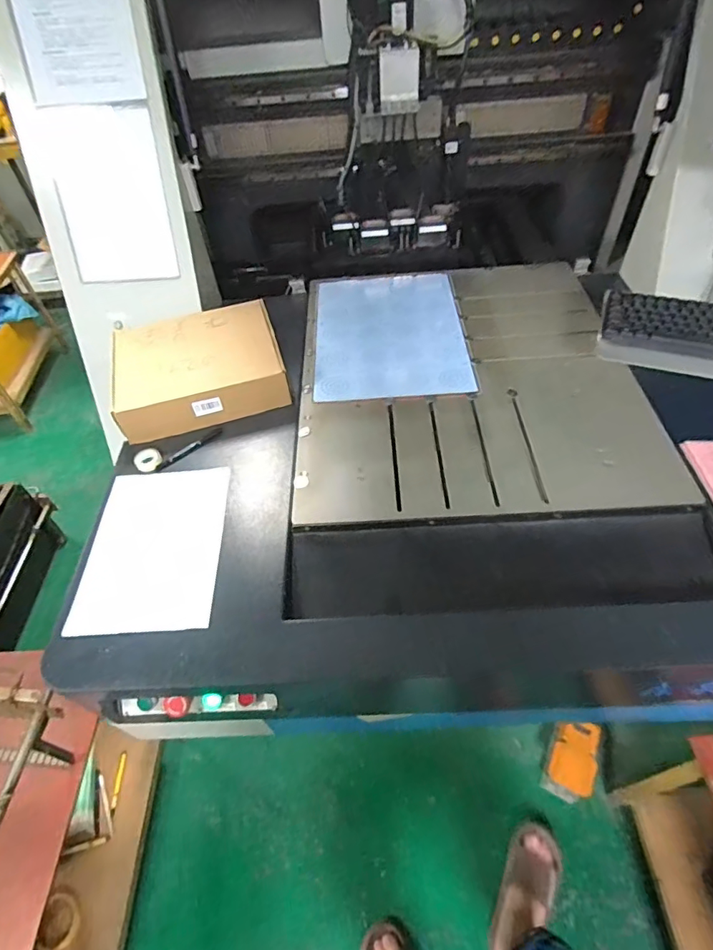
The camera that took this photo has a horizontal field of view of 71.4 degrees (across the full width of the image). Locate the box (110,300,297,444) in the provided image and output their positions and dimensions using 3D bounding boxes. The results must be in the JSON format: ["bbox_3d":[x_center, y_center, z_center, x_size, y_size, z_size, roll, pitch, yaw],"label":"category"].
[{"bbox_3d":[-0.322,-0.222,1.010,0.336,0.082,0.279,-15,51,-9],"label":"box"}]

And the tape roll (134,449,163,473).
[{"bbox_3d":[-0.384,-0.028,0.915,0.046,0.015,0.044,-1,50,2],"label":"tape roll"}]

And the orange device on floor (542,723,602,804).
[{"bbox_3d":[0.544,0.714,1.250,0.104,0.097,0.169,17,53,17],"label":"orange device on floor"}]

